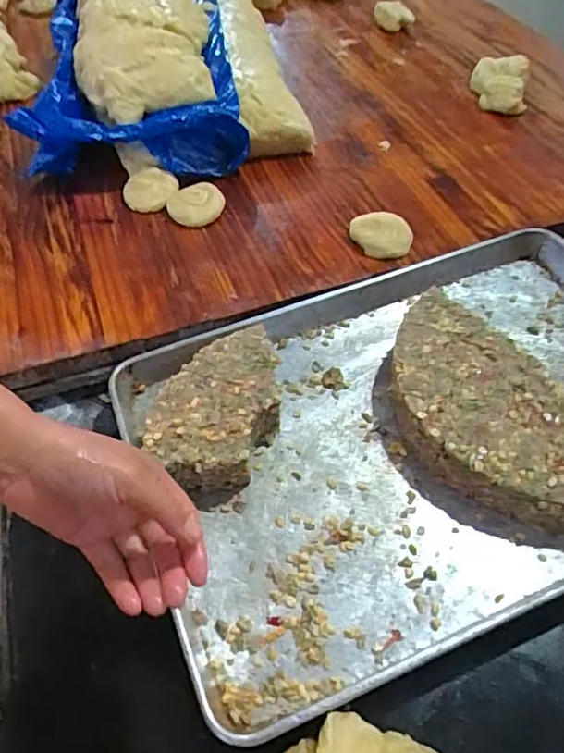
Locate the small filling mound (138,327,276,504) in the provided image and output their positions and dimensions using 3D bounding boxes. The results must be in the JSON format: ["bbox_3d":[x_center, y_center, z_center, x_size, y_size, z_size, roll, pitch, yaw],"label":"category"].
[{"bbox_3d":[-0.064,0.037,0.616,0.113,0.064,0.187,20,56,17],"label":"small filling mound"}]

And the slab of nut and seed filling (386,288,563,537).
[{"bbox_3d":[0.218,0.046,0.604,0.161,0.063,0.314,-30,57,-19],"label":"slab of nut and seed filling"}]

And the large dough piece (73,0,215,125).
[{"bbox_3d":[-0.247,-0.592,0.968,0.232,0.085,0.449,-9,53,-4],"label":"large dough piece"}]

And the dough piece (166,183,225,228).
[{"bbox_3d":[-0.124,-0.245,0.818,0.077,0.027,0.061,-20,54,-12],"label":"dough piece"}]

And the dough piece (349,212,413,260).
[{"bbox_3d":[0.131,-0.191,0.760,0.085,0.033,0.056,12,54,11],"label":"dough piece"}]

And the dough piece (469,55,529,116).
[{"bbox_3d":[0.380,-0.517,1.001,0.096,0.037,0.152,10,56,8],"label":"dough piece"}]

